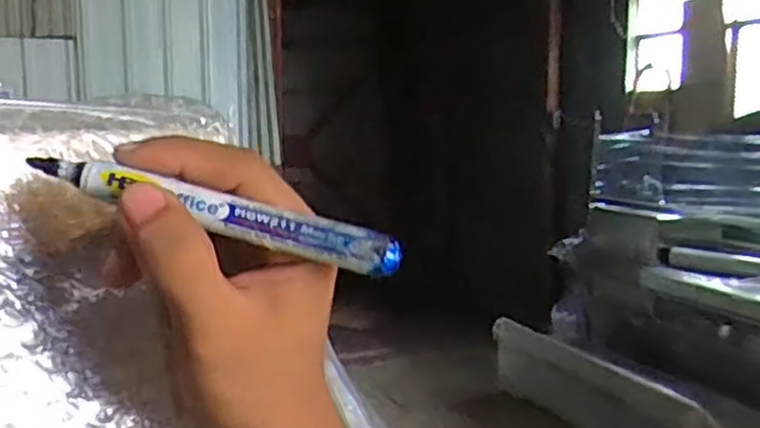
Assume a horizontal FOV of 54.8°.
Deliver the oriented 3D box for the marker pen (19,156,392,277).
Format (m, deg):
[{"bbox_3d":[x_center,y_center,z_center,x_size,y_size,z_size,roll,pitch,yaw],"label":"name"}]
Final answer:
[{"bbox_3d":[-0.058,-0.002,0.262,0.135,0.016,0.011,17,8,-3],"label":"marker pen"}]

